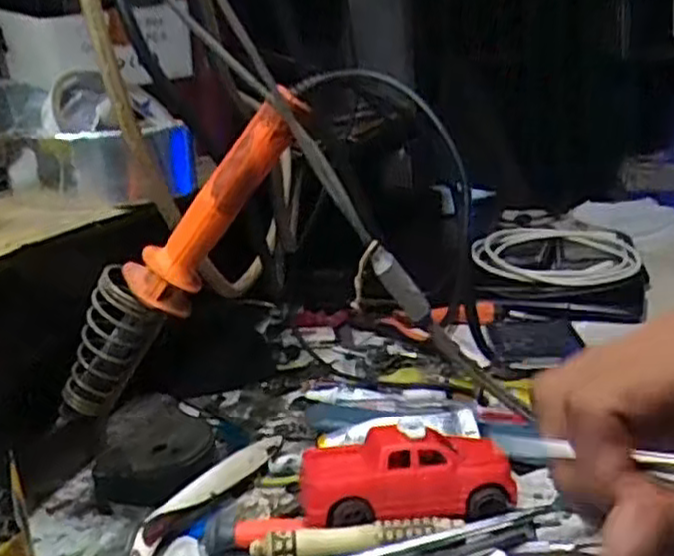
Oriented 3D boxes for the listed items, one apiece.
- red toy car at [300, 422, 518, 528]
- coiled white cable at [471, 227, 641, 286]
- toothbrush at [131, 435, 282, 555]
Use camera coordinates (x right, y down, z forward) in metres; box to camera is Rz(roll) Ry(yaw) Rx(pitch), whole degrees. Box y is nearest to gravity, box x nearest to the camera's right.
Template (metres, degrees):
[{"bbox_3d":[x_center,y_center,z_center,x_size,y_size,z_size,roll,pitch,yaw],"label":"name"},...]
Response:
[{"bbox_3d":[0.030,0.085,0.334,0.091,0.028,0.049,-5,16,1],"label":"red toy car"},{"bbox_3d":[0.199,-0.021,0.682,0.139,0.029,0.163,1,17,19],"label":"coiled white cable"},{"bbox_3d":[-0.073,0.113,0.329,0.018,0.017,0.176,3,18,24],"label":"toothbrush"}]

